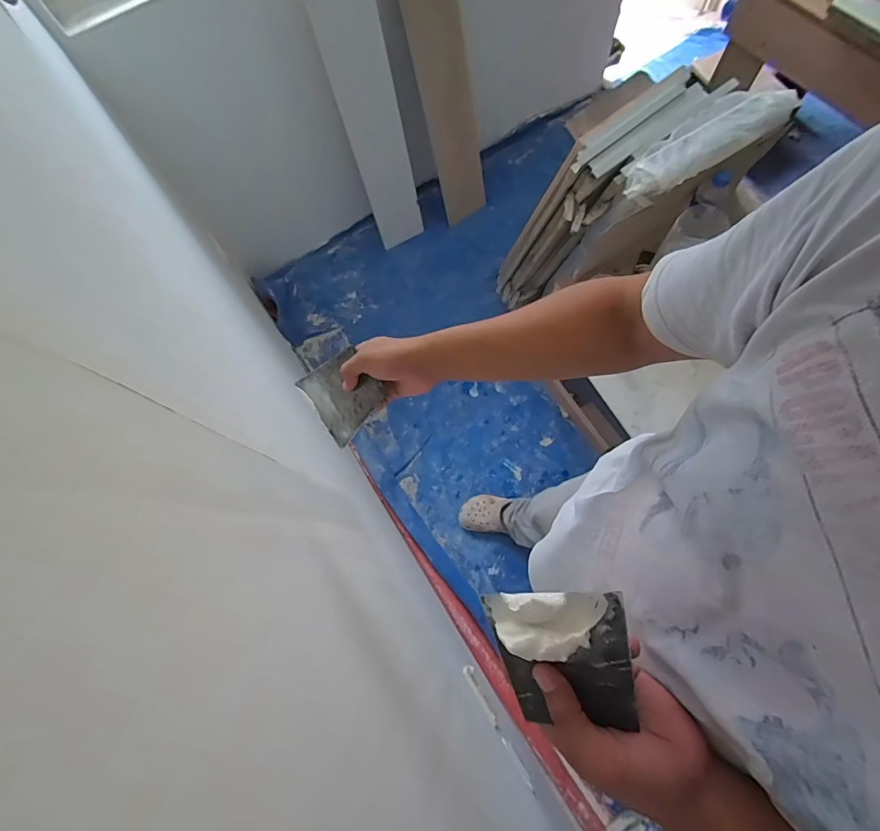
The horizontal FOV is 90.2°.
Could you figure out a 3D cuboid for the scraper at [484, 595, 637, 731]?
[{"bbox_3d":[0.084,0.167,0.299,0.092,0.022,0.097,-18,95,25],"label":"scraper"}]

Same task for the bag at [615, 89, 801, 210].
[{"bbox_3d":[0.571,-0.590,0.941,0.396,0.061,0.146,-35,72,-7],"label":"bag"}]

